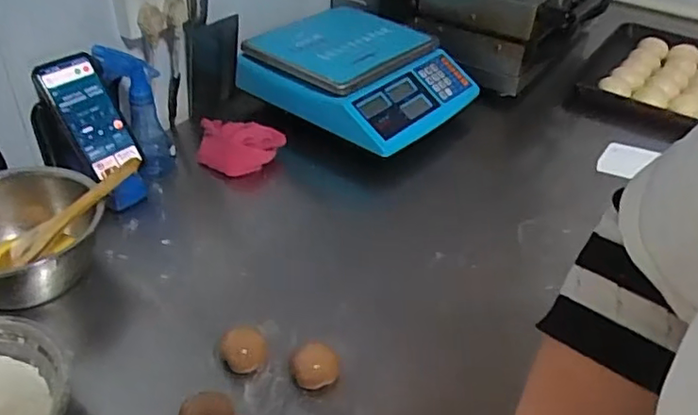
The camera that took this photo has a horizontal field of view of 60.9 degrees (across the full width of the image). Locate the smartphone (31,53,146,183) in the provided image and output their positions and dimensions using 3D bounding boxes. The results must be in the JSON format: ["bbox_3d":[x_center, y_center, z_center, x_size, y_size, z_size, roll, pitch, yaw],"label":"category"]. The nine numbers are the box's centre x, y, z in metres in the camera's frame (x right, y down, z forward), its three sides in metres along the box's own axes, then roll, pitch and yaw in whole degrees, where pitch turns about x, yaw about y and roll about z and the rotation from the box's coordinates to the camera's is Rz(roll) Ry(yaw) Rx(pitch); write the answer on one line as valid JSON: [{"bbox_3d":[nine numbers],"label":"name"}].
[{"bbox_3d":[-0.322,-0.116,0.741,0.012,0.146,0.076,-6,27,47],"label":"smartphone"}]

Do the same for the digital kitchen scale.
[{"bbox_3d":[0.029,-0.226,0.961,0.303,0.089,0.285,27,43,26],"label":"digital kitchen scale"}]

